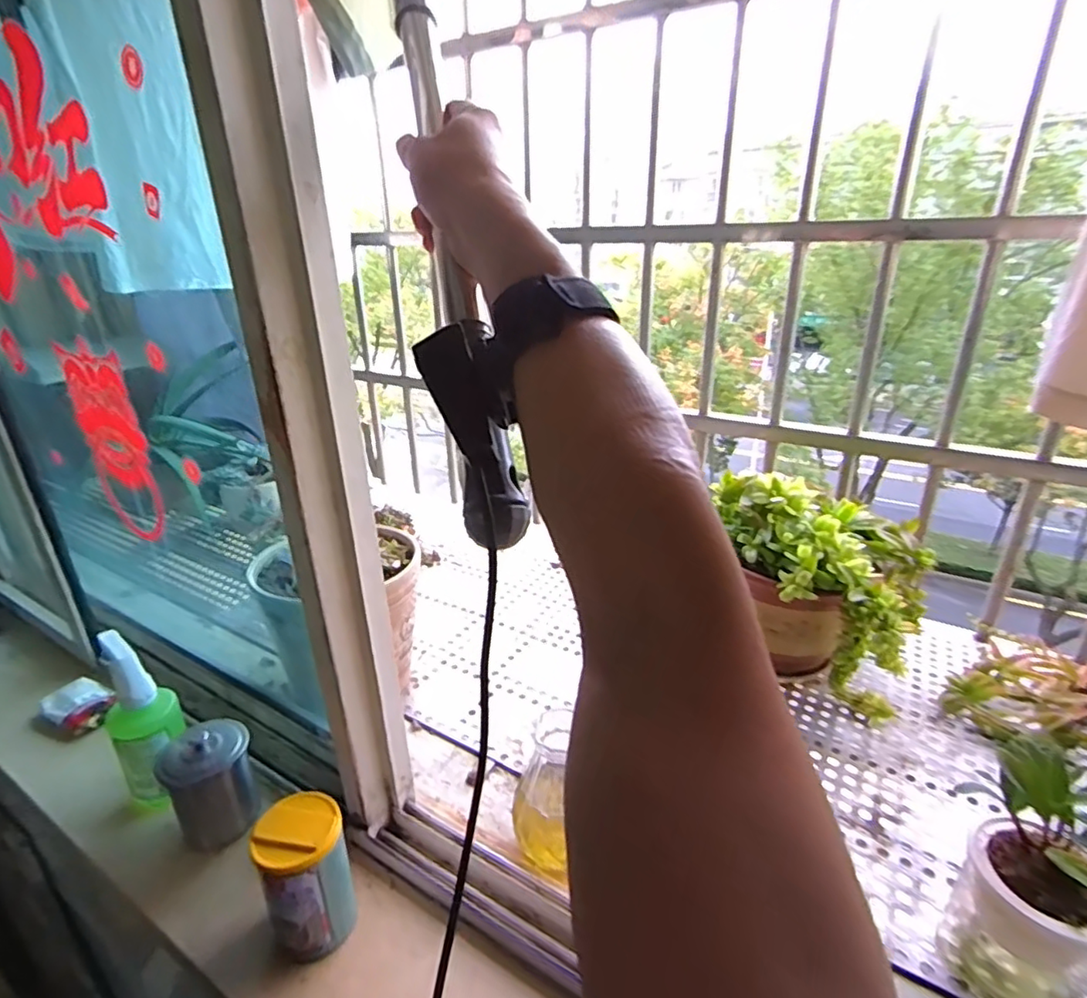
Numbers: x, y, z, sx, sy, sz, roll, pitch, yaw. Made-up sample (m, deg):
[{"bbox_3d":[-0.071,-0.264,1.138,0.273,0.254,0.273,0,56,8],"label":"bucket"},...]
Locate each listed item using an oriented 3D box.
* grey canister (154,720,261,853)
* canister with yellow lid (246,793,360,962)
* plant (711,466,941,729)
[{"bbox_3d":[-0.319,0.276,0.573,0.073,0.104,0.065,-18,29,-34],"label":"grey canister"},{"bbox_3d":[-0.190,0.307,0.482,0.064,0.115,0.063,-18,29,-33],"label":"canister with yellow lid"},{"bbox_3d":[0.364,0.128,0.806,0.273,0.268,0.209,8,25,21],"label":"plant"}]

